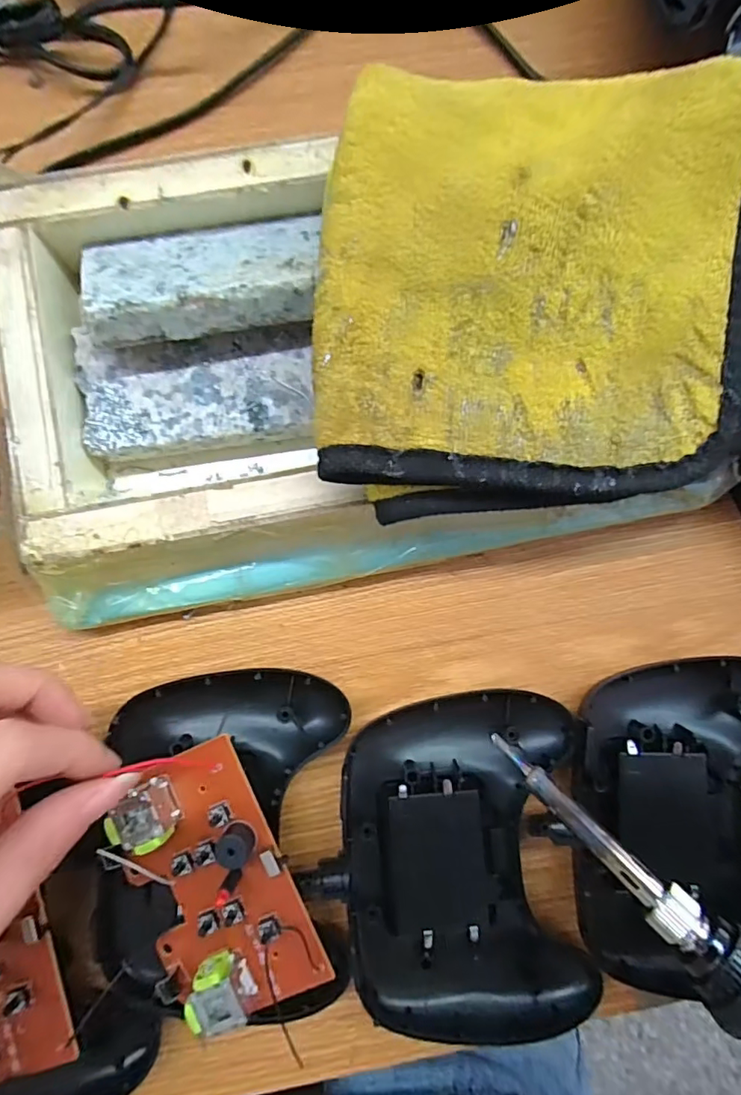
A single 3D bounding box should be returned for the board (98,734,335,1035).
[{"bbox_3d":[-0.056,0.119,0.182,0.054,0.015,0.088,-24,87,-3],"label":"board"}]

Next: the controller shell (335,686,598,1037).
[{"bbox_3d":[0.036,0.123,0.203,0.087,0.020,0.130,-4,87,-2],"label":"controller shell"}]

